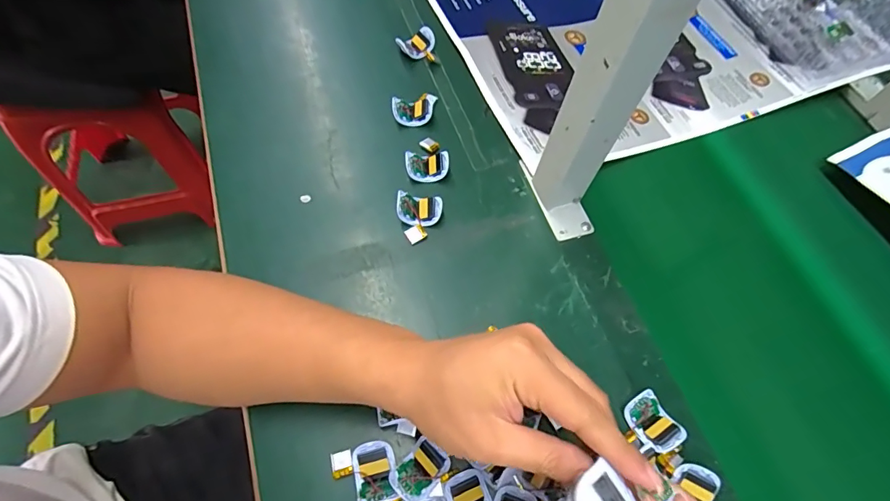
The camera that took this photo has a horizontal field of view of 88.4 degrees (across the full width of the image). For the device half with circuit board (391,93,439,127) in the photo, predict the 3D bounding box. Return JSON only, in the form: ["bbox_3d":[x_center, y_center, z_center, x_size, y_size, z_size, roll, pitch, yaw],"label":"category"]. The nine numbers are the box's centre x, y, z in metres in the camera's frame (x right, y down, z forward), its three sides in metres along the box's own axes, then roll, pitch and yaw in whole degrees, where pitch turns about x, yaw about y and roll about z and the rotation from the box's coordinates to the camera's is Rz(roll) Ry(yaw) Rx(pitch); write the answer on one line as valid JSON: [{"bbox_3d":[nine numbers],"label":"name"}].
[{"bbox_3d":[-0.032,-0.153,0.491,0.049,0.020,0.036,-7,64,-6],"label":"device half with circuit board"}]

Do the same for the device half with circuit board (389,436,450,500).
[{"bbox_3d":[-0.019,0.159,0.329,0.029,0.011,0.041,41,69,17],"label":"device half with circuit board"}]

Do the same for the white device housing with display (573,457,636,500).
[{"bbox_3d":[0.078,0.123,0.223,0.026,0.009,0.028,-34,69,-18],"label":"white device housing with display"}]

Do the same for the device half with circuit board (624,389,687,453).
[{"bbox_3d":[0.161,0.133,0.355,0.030,0.018,0.042,-32,69,-17],"label":"device half with circuit board"}]

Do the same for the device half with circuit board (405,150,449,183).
[{"bbox_3d":[-0.018,-0.085,0.456,0.042,0.020,0.029,-3,63,-4],"label":"device half with circuit board"}]

